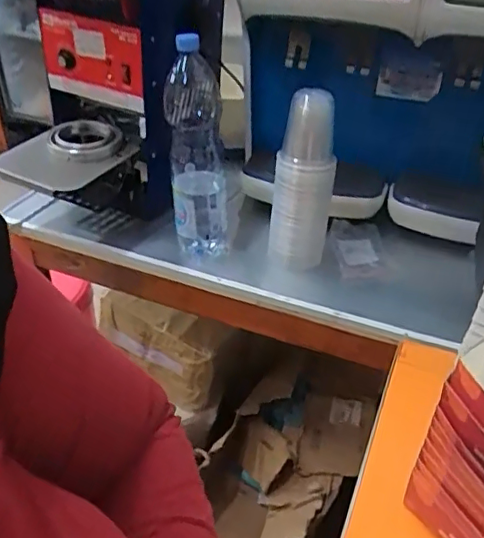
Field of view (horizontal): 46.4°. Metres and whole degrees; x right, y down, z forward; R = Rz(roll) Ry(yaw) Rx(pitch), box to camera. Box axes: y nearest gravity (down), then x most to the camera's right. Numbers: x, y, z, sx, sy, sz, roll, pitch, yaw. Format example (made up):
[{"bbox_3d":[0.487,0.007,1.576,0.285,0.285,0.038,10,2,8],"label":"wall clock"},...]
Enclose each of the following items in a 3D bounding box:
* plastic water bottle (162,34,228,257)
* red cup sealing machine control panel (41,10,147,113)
[{"bbox_3d":[-0.070,-0.179,0.886,0.093,0.317,0.098,-2,37,-5],"label":"plastic water bottle"},{"bbox_3d":[-0.243,-0.339,0.926,0.202,0.138,0.022,16,39,19],"label":"red cup sealing machine control panel"}]

